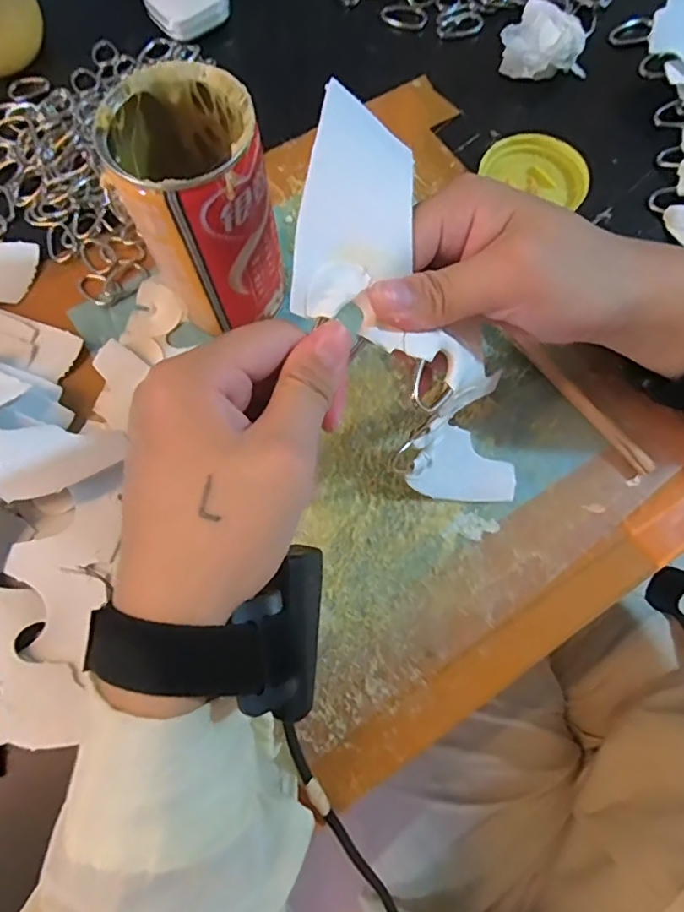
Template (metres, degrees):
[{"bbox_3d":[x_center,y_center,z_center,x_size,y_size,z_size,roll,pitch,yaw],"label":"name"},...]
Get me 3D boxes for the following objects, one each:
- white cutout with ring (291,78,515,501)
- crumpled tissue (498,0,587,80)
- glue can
[{"bbox_3d":[0.032,-0.045,0.241,0.072,0.191,0.062,-39,36,-9],"label":"white cutout with ring"},{"bbox_3d":[0.132,-0.265,0.360,0.049,0.032,0.041,35,77,11],"label":"crumpled tissue"},{"bbox_3d":[-0.066,-0.115,0.275,0.065,0.116,0.076,-20,74,-4],"label":"glue can"}]

